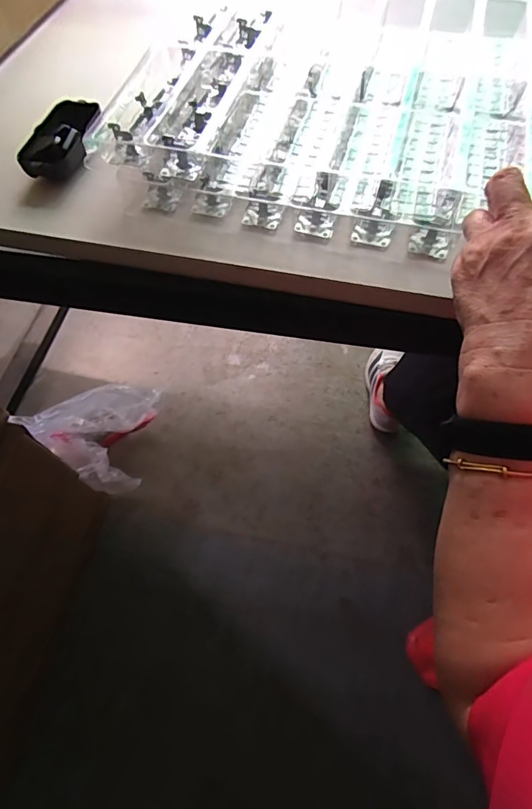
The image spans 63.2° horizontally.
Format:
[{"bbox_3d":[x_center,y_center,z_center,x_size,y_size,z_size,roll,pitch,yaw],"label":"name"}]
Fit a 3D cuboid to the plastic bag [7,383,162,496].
[{"bbox_3d":[-0.460,0.060,1.063,0.352,0.122,0.259,11,63,9],"label":"plastic bag"}]

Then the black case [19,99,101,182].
[{"bbox_3d":[-0.210,-0.274,0.453,0.060,0.033,0.113,-1,62,3],"label":"black case"}]

